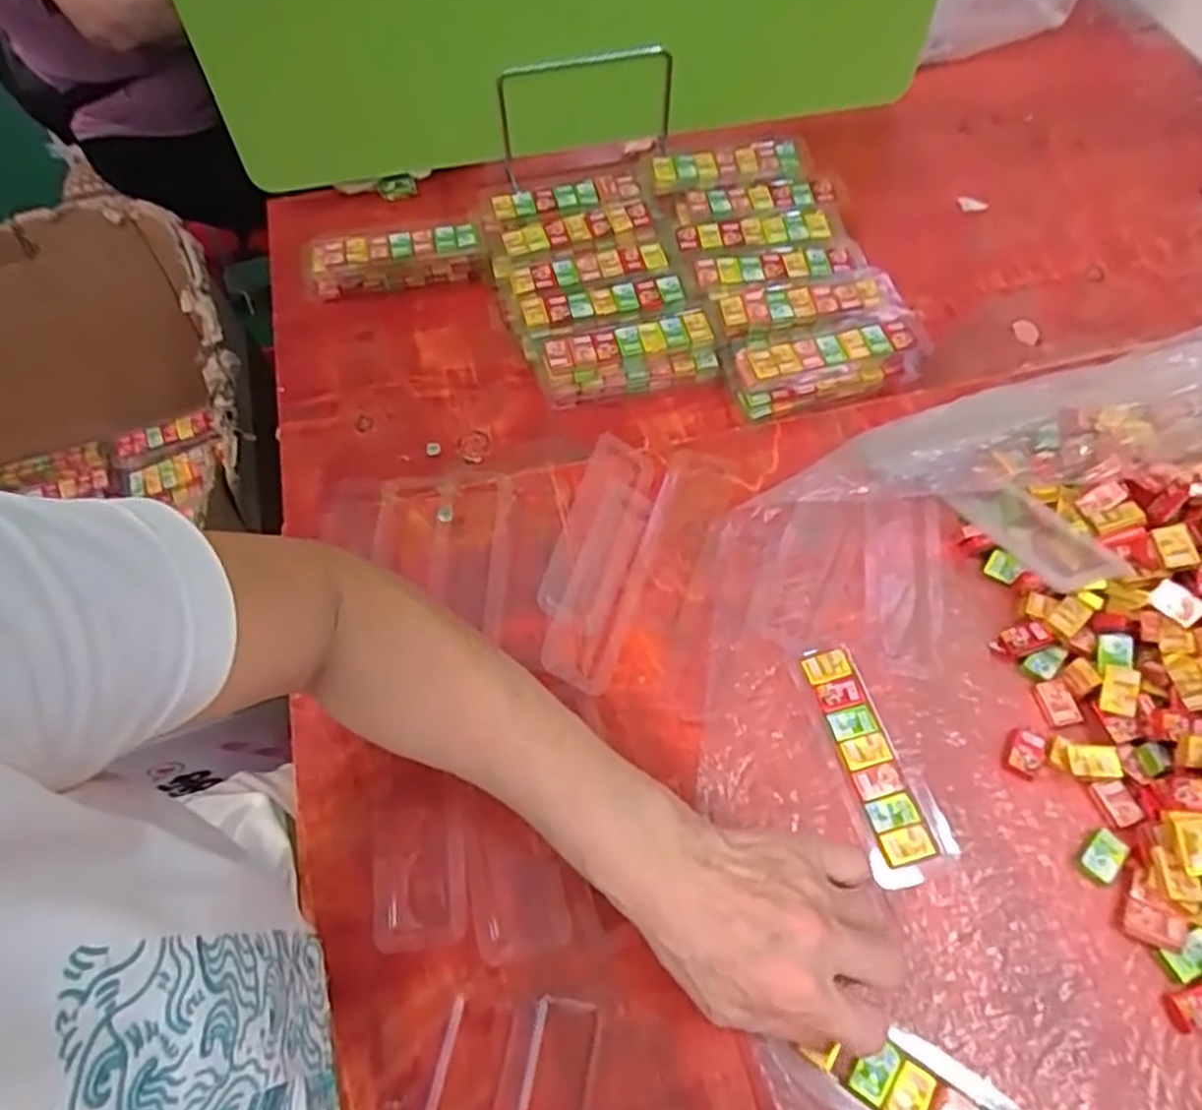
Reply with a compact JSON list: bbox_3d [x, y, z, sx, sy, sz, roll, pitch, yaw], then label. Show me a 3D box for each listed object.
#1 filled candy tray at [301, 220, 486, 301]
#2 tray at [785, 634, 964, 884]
[{"bbox_3d":[-0.165,-0.238,0.630,0.138,0.041,0.033,-11,60,-6],"label":"filled candy tray"},{"bbox_3d":[0.151,0.112,0.439,0.047,0.011,0.131,-13,60,-6],"label":"tray"}]

